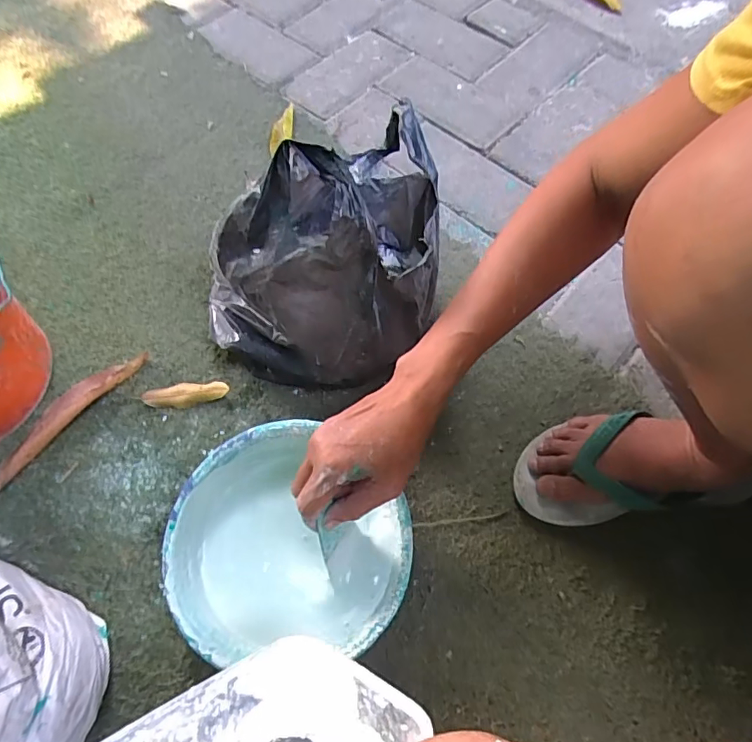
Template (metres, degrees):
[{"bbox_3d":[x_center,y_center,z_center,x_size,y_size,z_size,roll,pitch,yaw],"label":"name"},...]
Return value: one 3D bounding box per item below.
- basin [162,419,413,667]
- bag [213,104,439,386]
[{"bbox_3d":[-0.072,0.144,0.446,0.194,0.068,0.180,1,65,-1],"label":"basin"},{"bbox_3d":[-0.042,-0.108,0.481,0.249,0.222,0.167,-29,69,-13],"label":"bag"}]

